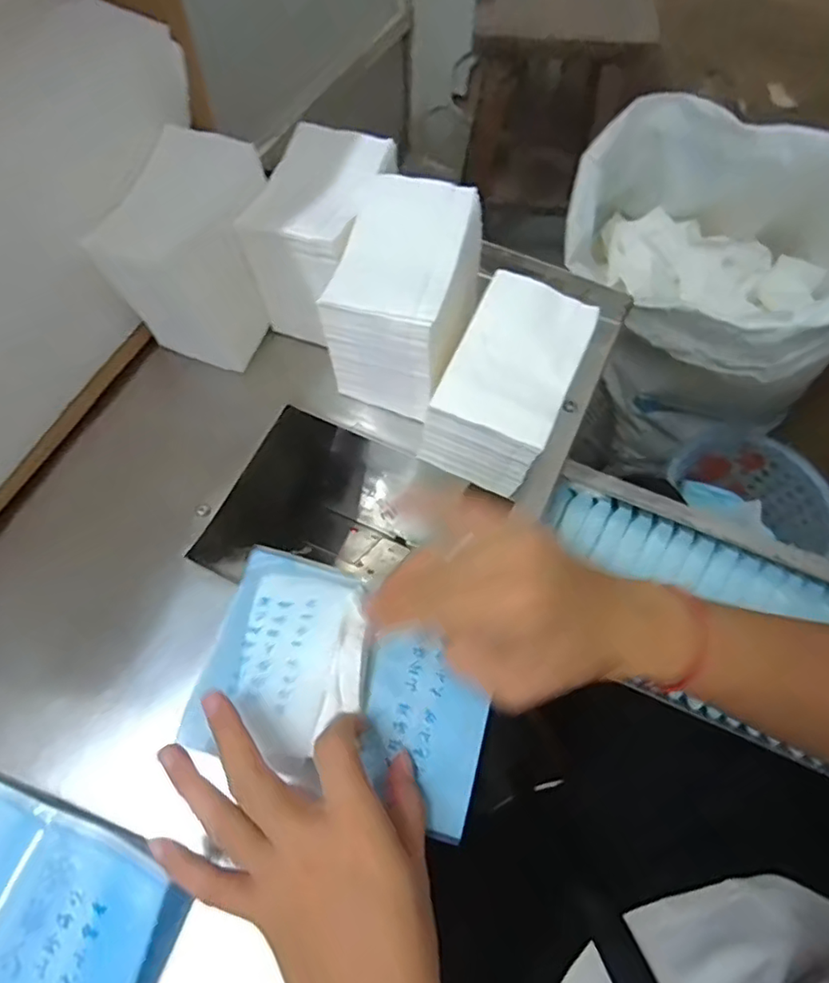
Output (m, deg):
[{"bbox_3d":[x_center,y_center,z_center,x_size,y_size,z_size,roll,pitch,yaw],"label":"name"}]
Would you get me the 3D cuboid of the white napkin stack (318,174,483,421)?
[{"bbox_3d":[-0.002,-0.121,0.376,0.082,0.095,0.103,16,65,7],"label":"white napkin stack"}]

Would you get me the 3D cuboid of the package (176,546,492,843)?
[{"bbox_3d":[-0.038,0.104,0.326,0.162,0.024,0.112,17,65,7],"label":"package"}]

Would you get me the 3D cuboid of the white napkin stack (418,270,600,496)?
[{"bbox_3d":[0.060,-0.062,0.362,0.071,0.080,0.110,23,66,10],"label":"white napkin stack"}]

